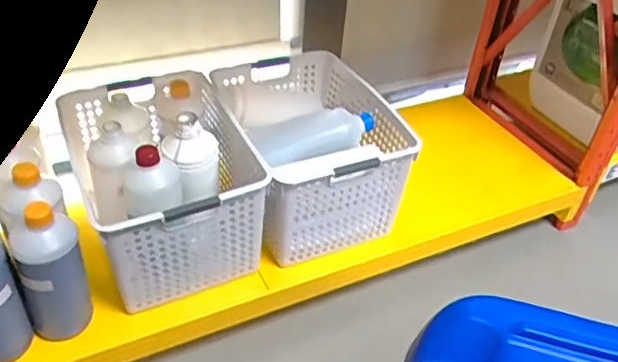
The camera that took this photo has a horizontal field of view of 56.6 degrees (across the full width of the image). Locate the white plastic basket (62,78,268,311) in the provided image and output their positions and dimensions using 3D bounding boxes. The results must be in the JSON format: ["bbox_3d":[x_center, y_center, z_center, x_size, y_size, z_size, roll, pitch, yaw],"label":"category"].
[{"bbox_3d":[-0.231,-0.004,0.936,0.255,0.200,0.351,-14,44,-21],"label":"white plastic basket"}]

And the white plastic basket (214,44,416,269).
[{"bbox_3d":[0.000,-0.056,1.027,0.269,0.187,0.351,-12,43,-20],"label":"white plastic basket"}]

